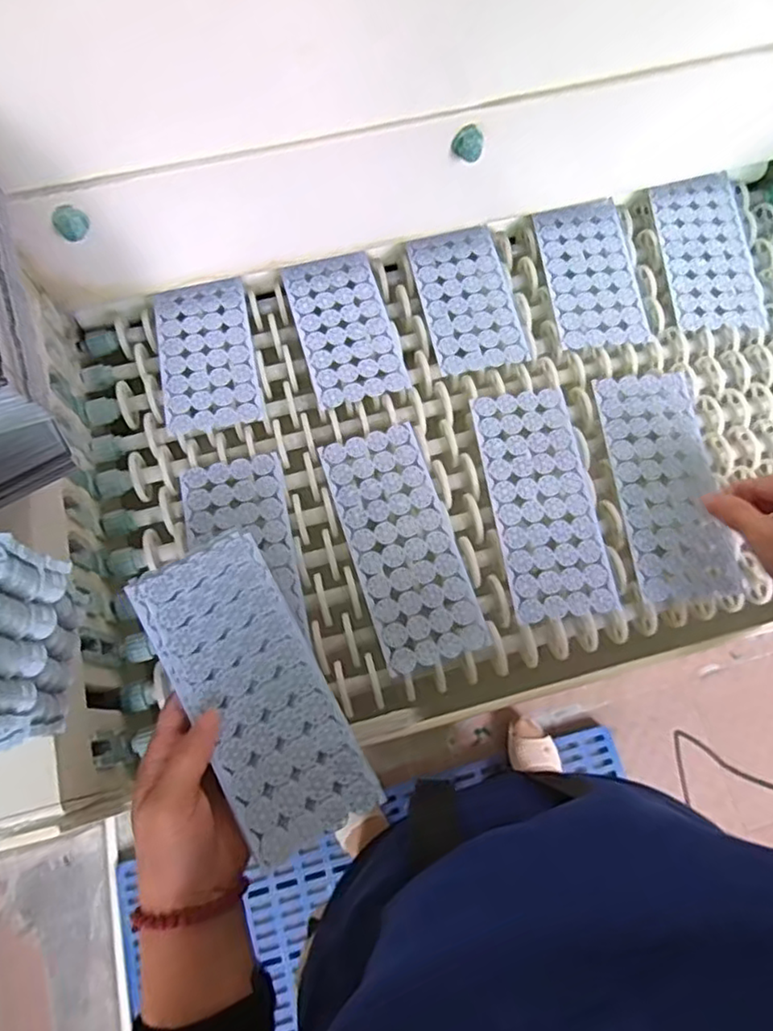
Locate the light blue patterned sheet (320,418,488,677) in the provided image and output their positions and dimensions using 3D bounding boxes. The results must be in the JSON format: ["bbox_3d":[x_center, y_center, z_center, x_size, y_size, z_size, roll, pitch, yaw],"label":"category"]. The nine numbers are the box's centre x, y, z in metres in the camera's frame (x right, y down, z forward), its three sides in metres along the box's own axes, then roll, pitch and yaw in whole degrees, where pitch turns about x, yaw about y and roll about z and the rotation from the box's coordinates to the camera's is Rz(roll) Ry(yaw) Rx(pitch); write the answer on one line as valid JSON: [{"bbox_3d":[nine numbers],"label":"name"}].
[{"bbox_3d":[0.012,0.020,0.511,0.081,0.004,0.194,-17,72,-6],"label":"light blue patterned sheet"}]

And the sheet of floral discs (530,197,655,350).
[{"bbox_3d":[0.190,-0.225,0.596,0.084,0.004,0.152,-7,72,-2],"label":"sheet of floral discs"}]

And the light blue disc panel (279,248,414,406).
[{"bbox_3d":[-0.038,-0.170,0.575,0.082,0.005,0.148,-16,72,-5],"label":"light blue disc panel"}]

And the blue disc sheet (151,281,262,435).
[{"bbox_3d":[-0.158,-0.143,0.567,0.081,0.005,0.143,-12,72,-4],"label":"blue disc sheet"}]

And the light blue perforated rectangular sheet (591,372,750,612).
[{"bbox_3d":[0.230,-0.027,0.530,0.083,0.013,0.194,-6,72,-2],"label":"light blue perforated rectangular sheet"}]

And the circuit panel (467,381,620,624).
[{"bbox_3d":[0.125,-0.014,0.523,0.080,0.004,0.192,-9,72,-3],"label":"circuit panel"}]

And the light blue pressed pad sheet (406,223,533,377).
[{"bbox_3d":[0.073,-0.200,0.584,0.081,0.004,0.149,-11,72,-4],"label":"light blue pressed pad sheet"}]

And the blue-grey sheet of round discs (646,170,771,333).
[{"bbox_3d":[0.301,-0.248,0.607,0.082,0.014,0.165,-5,72,-2],"label":"blue-grey sheet of round discs"}]

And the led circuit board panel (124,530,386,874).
[{"bbox_3d":[-0.084,0.106,0.407,0.084,0.010,0.198,-30,73,-9],"label":"led circuit board panel"}]

